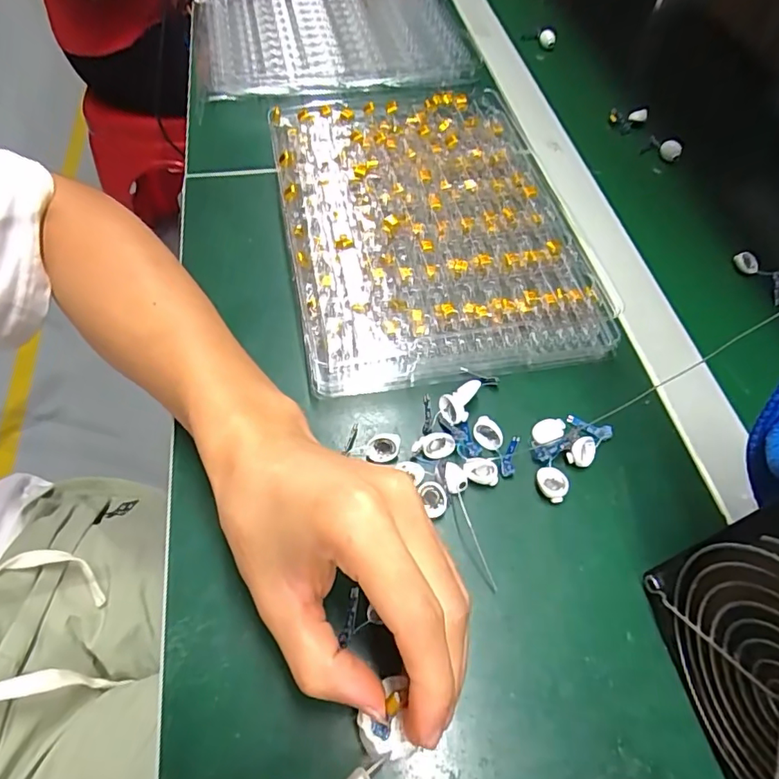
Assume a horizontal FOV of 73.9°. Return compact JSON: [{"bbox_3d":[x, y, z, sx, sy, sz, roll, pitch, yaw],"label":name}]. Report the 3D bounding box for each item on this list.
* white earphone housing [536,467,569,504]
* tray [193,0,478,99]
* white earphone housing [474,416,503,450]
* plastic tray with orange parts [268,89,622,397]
[{"bbox_3d":[0.090,0.052,0.286,0.017,0.008,0.017,1,58,-2],"label":"white earphone housing"},{"bbox_3d":[-0.062,-0.375,0.539,0.269,0.027,0.209,-13,60,-10],"label":"tray"},{"bbox_3d":[0.057,0.025,0.296,0.018,0.010,0.011,36,64,18],"label":"white earphone housing"},{"bbox_3d":[0.026,-0.127,0.378,0.197,0.026,0.264,-9,59,-8],"label":"plastic tray with orange parts"}]

